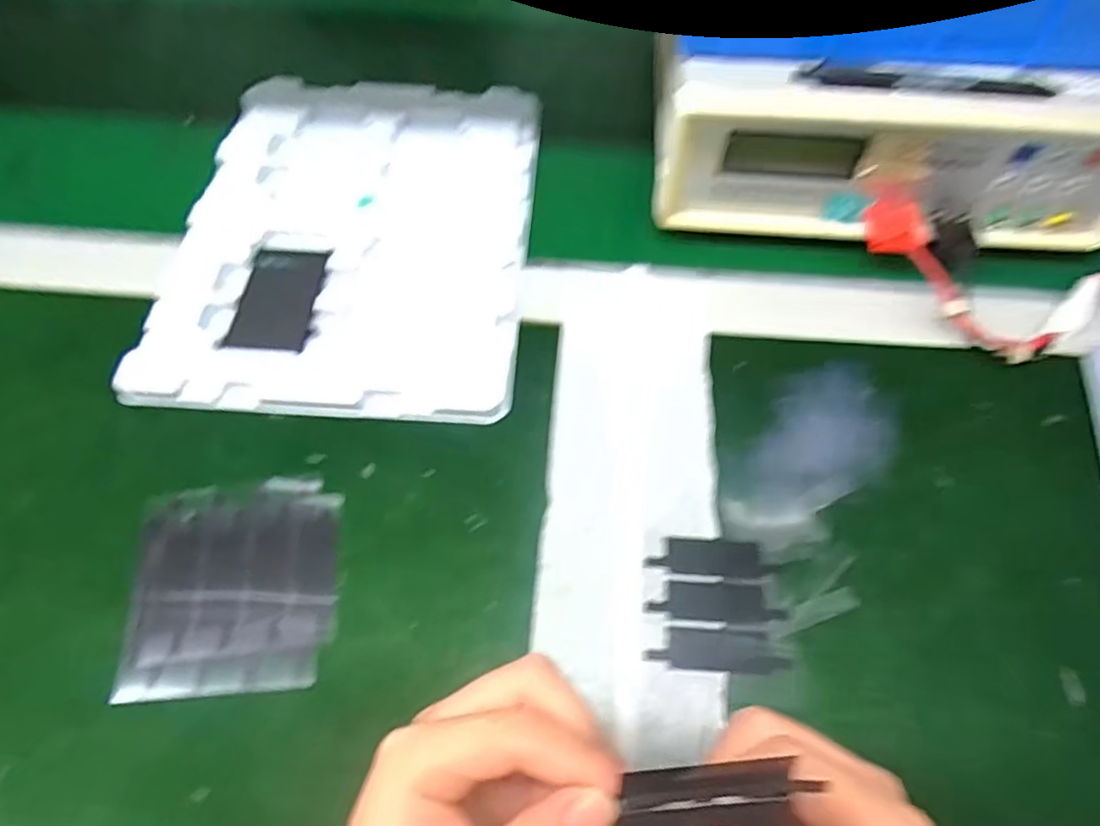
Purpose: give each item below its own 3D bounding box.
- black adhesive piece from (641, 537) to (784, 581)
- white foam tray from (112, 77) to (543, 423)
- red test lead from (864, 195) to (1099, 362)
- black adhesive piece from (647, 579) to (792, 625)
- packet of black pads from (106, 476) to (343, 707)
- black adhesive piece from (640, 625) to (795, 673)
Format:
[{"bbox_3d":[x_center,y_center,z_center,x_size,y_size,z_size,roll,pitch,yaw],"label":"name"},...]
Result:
[{"bbox_3d":[0.084,0.074,0.330,0.065,0.004,0.019,5,61,2],"label":"black adhesive piece"},{"bbox_3d":[-0.127,-0.124,0.430,0.222,0.018,0.273,4,61,1],"label":"white foam tray"},{"bbox_3d":[0.286,-0.075,0.391,0.191,0.036,0.090,12,61,6],"label":"red test lead"},{"bbox_3d":[0.082,0.094,0.320,0.066,0.004,0.020,4,61,1],"label":"black adhesive piece"},{"bbox_3d":[-0.156,0.084,0.321,0.099,0.006,0.103,-4,61,-4],"label":"packet of black pads"},{"bbox_3d":[0.080,0.114,0.309,0.066,0.004,0.019,3,61,1],"label":"black adhesive piece"}]

